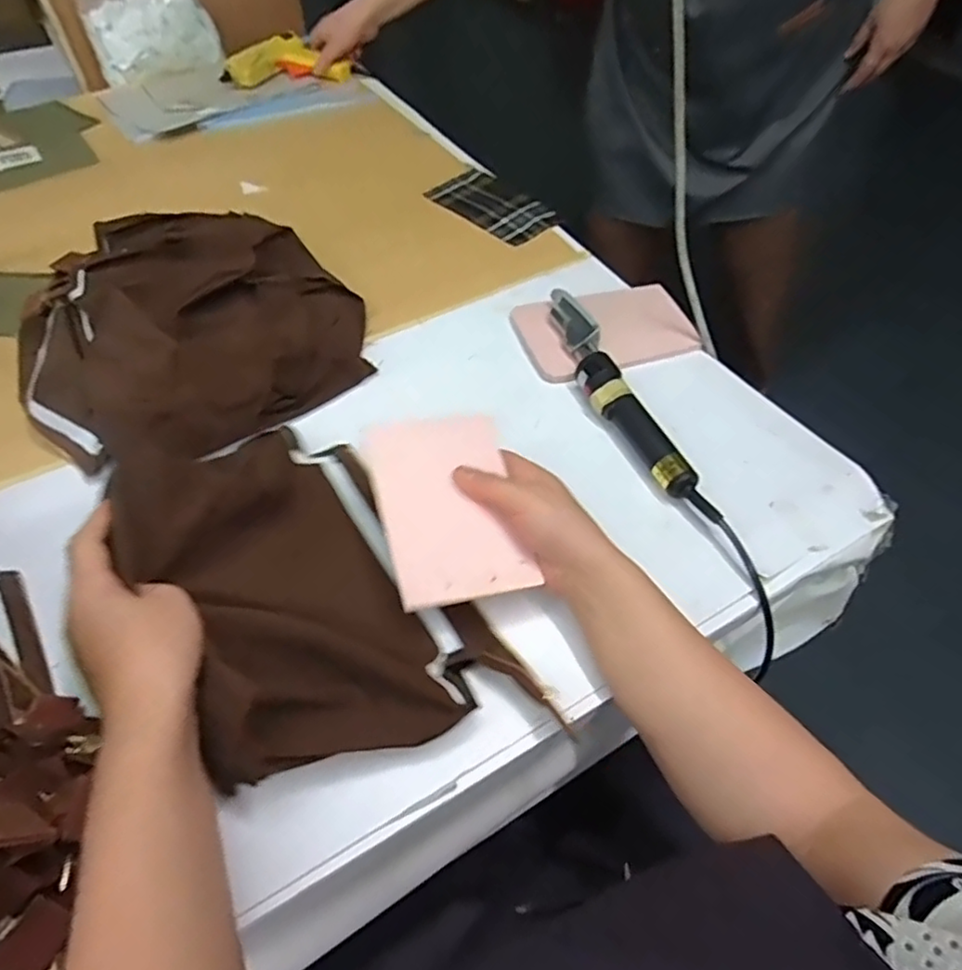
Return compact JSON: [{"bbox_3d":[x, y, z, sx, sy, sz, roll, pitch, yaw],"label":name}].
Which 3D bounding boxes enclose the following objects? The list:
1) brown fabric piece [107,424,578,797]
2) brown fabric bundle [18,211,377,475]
[{"bbox_3d":[-0.123,0.072,0.457,0.205,0.051,0.300,-16,53,-45],"label":"brown fabric piece"},{"bbox_3d":[-0.293,-0.167,0.635,0.307,0.088,0.319,0,52,0],"label":"brown fabric bundle"}]

